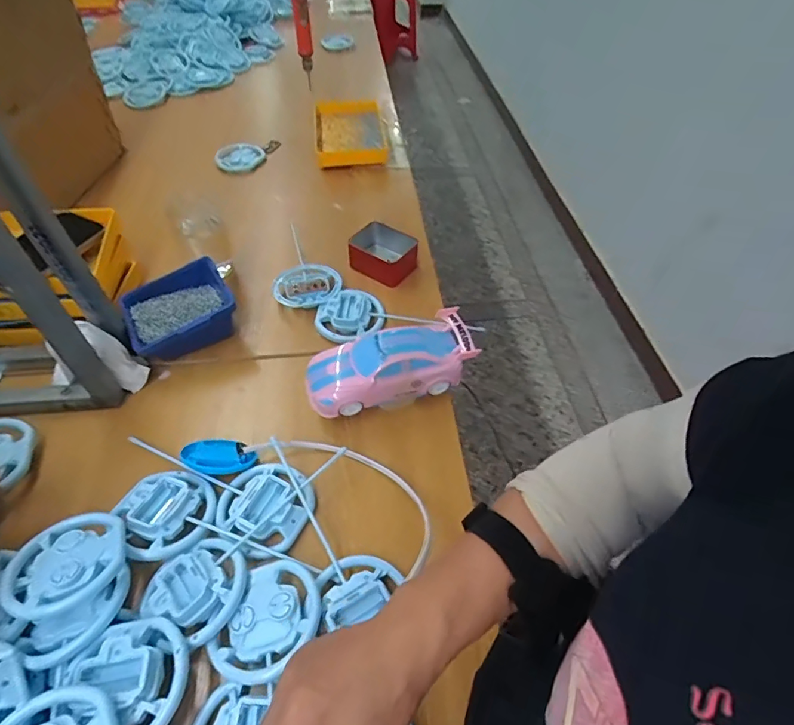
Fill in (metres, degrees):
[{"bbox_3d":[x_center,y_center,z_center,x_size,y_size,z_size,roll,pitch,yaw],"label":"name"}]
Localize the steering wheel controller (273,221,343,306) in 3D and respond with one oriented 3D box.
[{"bbox_3d":[-0.141,-0.146,0.719,0.095,0.022,0.171,-8,51,-9],"label":"steering wheel controller"}]

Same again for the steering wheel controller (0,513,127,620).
[{"bbox_3d":[-0.301,0.181,0.431,0.096,0.017,0.096,-2,37,1],"label":"steering wheel controller"}]

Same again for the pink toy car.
[{"bbox_3d":[-0.009,0.003,0.571,0.199,0.076,0.080,-12,52,-12],"label":"pink toy car"}]

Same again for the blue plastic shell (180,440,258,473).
[{"bbox_3d":[-0.201,0.106,0.537,0.079,0.013,0.042,3,51,1],"label":"blue plastic shell"}]

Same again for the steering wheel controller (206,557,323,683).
[{"bbox_3d":[-0.113,0.233,0.433,0.081,0.019,0.100,15,52,10],"label":"steering wheel controller"}]

